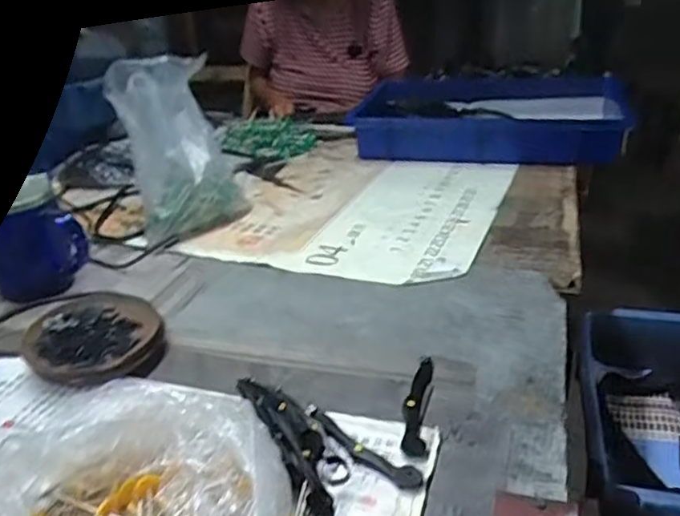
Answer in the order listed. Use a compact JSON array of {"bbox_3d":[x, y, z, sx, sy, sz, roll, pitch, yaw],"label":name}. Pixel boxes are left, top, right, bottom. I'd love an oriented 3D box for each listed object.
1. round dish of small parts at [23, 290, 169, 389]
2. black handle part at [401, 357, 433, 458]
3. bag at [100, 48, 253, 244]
[{"bbox_3d":[-0.222,0.073,0.562,0.114,0.028,0.116,-3,27,1],"label":"round dish of small parts"},{"bbox_3d":[0.060,0.111,0.471,0.019,0.013,0.108,2,27,11],"label":"black handle part"},{"bbox_3d":[-0.221,-0.140,0.815,0.138,0.241,0.106,-19,-7,-27],"label":"bag"}]

